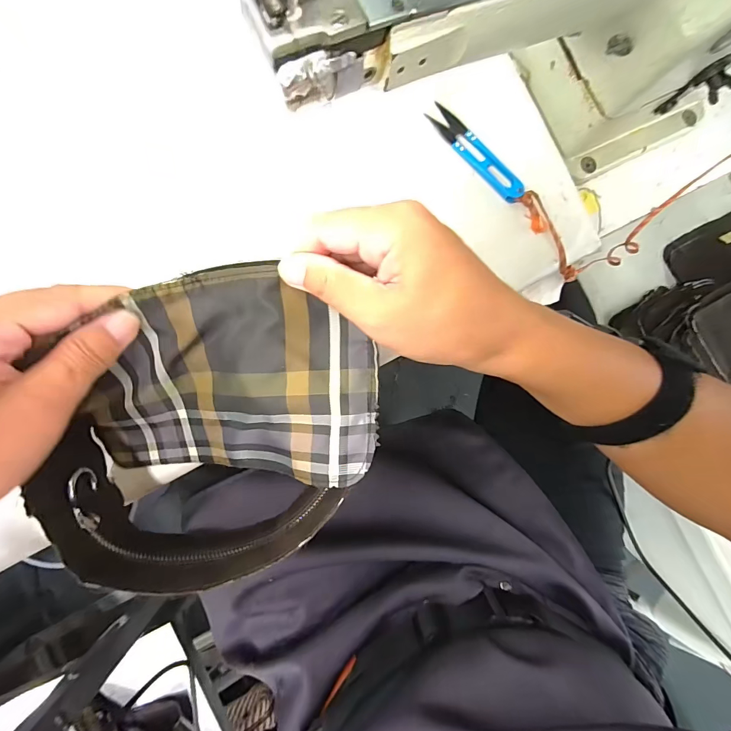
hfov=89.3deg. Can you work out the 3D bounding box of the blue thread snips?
[{"bbox_3d":[0.092,-0.174,0.304,0.019,0.008,0.099,-44,92,-8],"label":"blue thread snips"}]

